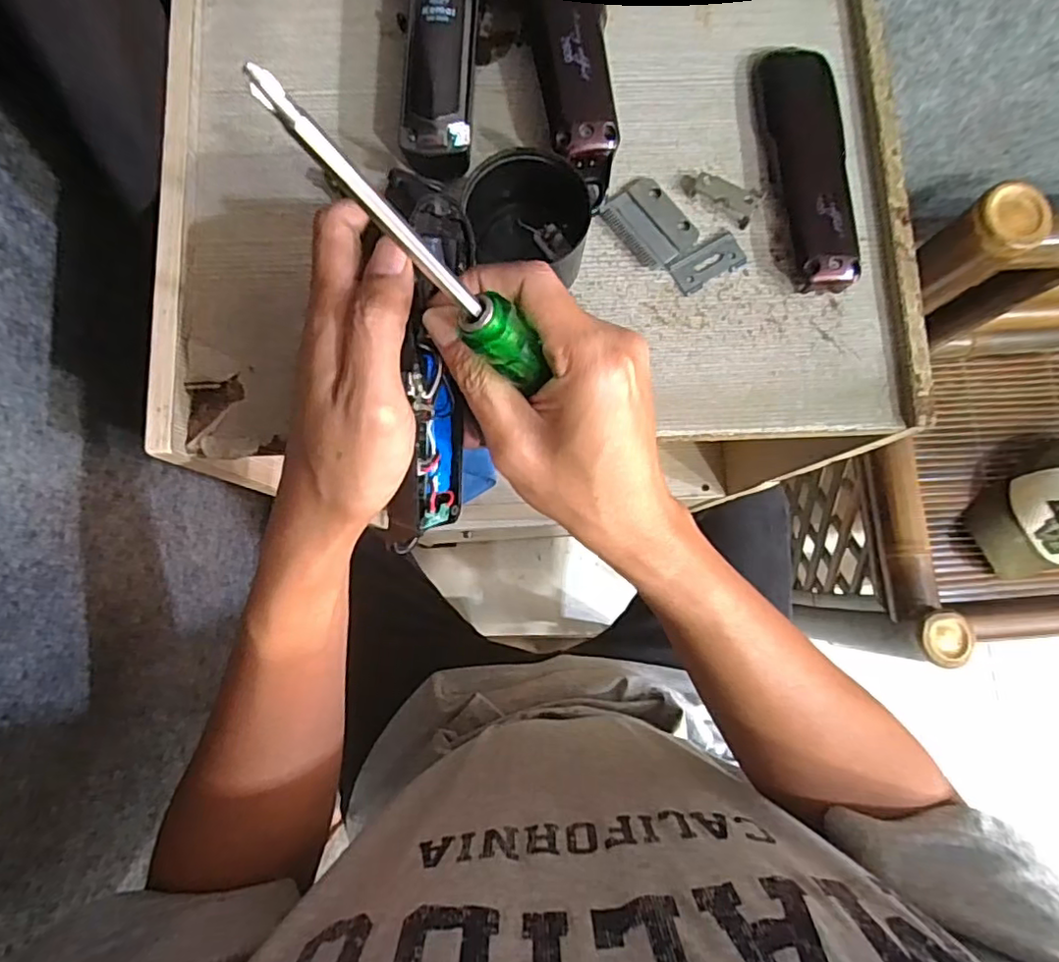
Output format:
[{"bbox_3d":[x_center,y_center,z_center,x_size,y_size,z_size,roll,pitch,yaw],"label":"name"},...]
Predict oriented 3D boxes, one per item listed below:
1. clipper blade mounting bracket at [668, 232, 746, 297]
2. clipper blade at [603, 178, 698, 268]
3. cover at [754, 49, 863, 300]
[{"bbox_3d":[0.096,-0.117,0.327,0.041,0.004,0.020,-28,82,-6],"label":"clipper blade mounting bracket"},{"bbox_3d":[0.066,-0.140,0.329,0.035,0.005,0.046,-39,83,-7],"label":"clipper blade"},{"bbox_3d":[0.150,-0.172,0.327,0.038,0.024,0.138,-4,80,-2],"label":"cover"}]

